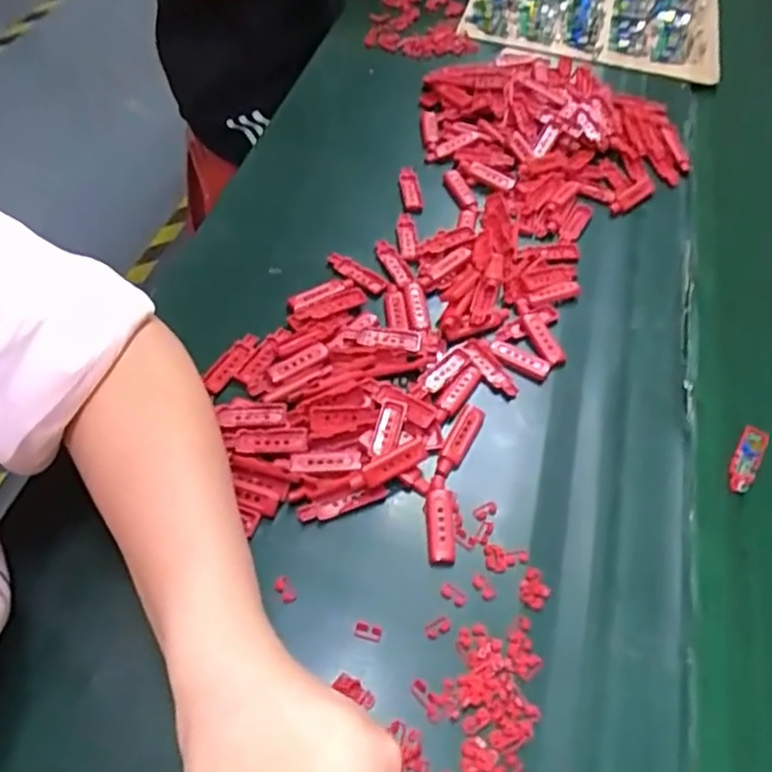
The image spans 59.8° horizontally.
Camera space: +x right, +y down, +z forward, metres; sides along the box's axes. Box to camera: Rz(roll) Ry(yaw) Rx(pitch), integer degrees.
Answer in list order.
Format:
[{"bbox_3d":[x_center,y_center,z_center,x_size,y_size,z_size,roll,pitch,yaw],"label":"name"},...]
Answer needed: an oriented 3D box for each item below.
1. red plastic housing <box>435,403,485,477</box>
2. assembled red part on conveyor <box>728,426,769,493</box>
[{"bbox_3d":[0.048,0.037,0.442,0.015,0.009,0.058,24,55,12],"label":"red plastic housing"},{"bbox_3d":[0.244,0.049,0.455,0.017,0.009,0.050,31,57,17],"label":"assembled red part on conveyor"}]

